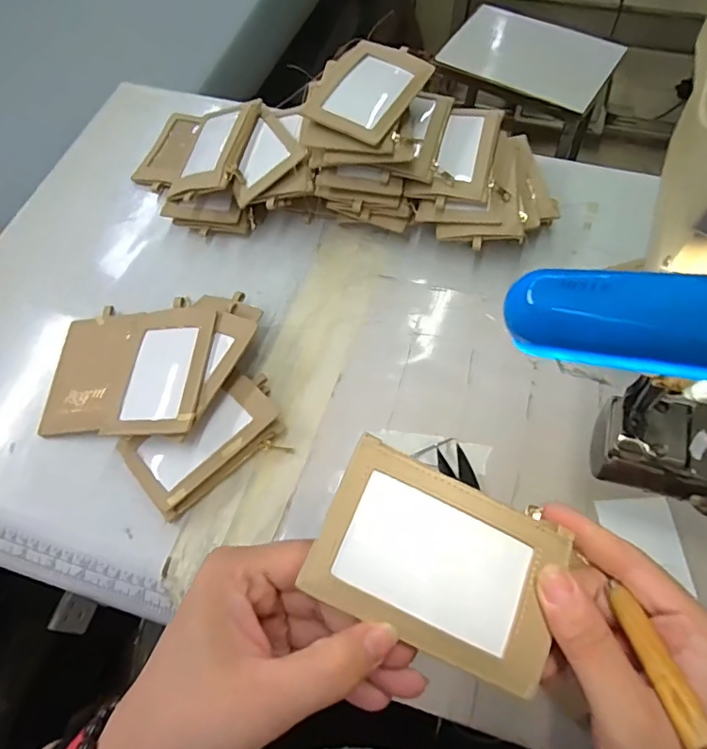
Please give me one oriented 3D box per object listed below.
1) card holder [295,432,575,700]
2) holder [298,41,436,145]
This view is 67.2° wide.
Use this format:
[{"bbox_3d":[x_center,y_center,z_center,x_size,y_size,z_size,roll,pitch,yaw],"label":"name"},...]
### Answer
[{"bbox_3d":[0.038,0.081,0.233,0.105,0.006,0.071,27,67,0],"label":"card holder"},{"bbox_3d":[0.015,-0.242,0.451,0.073,0.009,0.103,29,70,10],"label":"holder"}]

